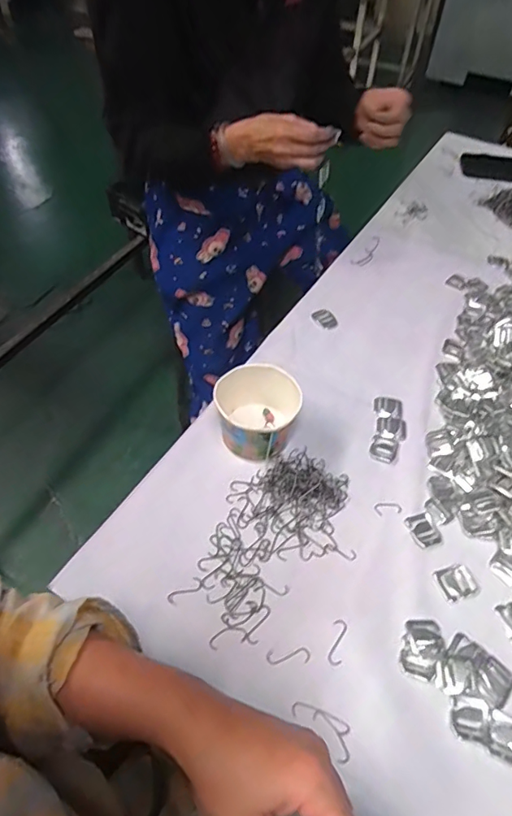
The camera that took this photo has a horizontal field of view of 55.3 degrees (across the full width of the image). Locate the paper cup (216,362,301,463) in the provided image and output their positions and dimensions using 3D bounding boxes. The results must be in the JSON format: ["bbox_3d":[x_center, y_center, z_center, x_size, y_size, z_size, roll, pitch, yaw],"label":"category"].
[{"bbox_3d":[0.001,0.008,0.560,0.088,0.078,0.090,1,52,-1],"label":"paper cup"}]

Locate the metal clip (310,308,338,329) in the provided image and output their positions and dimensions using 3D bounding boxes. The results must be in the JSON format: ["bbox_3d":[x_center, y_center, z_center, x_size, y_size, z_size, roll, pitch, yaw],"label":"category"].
[{"bbox_3d":[0.104,-0.133,0.729,0.030,0.005,0.041,-31,59,-23],"label":"metal clip"}]

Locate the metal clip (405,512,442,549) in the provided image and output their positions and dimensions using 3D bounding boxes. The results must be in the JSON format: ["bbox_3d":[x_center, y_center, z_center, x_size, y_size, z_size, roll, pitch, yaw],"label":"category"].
[{"bbox_3d":[0.180,0.130,0.522,0.030,0.004,0.036,-15,54,-12],"label":"metal clip"}]

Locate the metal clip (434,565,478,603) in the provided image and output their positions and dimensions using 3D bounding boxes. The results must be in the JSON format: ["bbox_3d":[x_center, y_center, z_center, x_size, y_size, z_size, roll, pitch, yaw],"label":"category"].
[{"bbox_3d":[0.200,0.174,0.489,0.035,0.007,0.031,-16,54,-13],"label":"metal clip"}]

